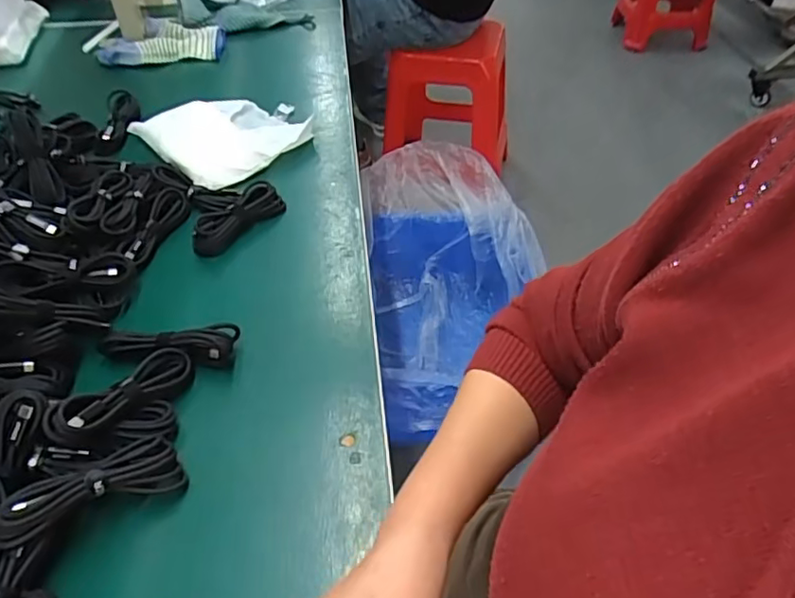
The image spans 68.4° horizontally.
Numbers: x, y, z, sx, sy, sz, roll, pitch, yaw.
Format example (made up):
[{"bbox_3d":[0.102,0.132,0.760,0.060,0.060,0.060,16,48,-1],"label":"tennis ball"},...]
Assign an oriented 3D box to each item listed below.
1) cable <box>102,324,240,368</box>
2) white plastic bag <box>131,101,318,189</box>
[{"bbox_3d":[-0.191,0.042,0.489,0.113,0.034,0.026,-3,46,-2],"label":"cable"},{"bbox_3d":[-0.210,-0.215,0.739,0.191,0.034,0.184,-33,54,-27],"label":"white plastic bag"}]

